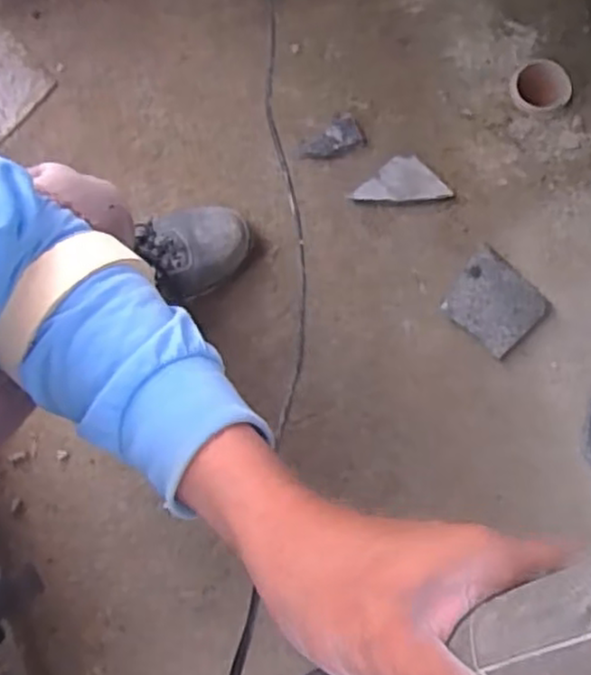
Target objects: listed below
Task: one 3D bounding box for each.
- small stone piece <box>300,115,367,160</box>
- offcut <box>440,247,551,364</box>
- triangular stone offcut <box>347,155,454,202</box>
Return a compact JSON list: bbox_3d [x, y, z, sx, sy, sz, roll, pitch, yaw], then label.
[{"bbox_3d":[0.049,-0.278,0.982,0.087,0.017,0.055,-18,79,-3],"label":"small stone piece"},{"bbox_3d":[0.255,-0.043,0.913,0.104,0.024,0.116,-43,81,-7],"label":"offcut"},{"bbox_3d":[0.141,-0.216,0.963,0.131,0.011,0.059,-3,78,1],"label":"triangular stone offcut"}]

